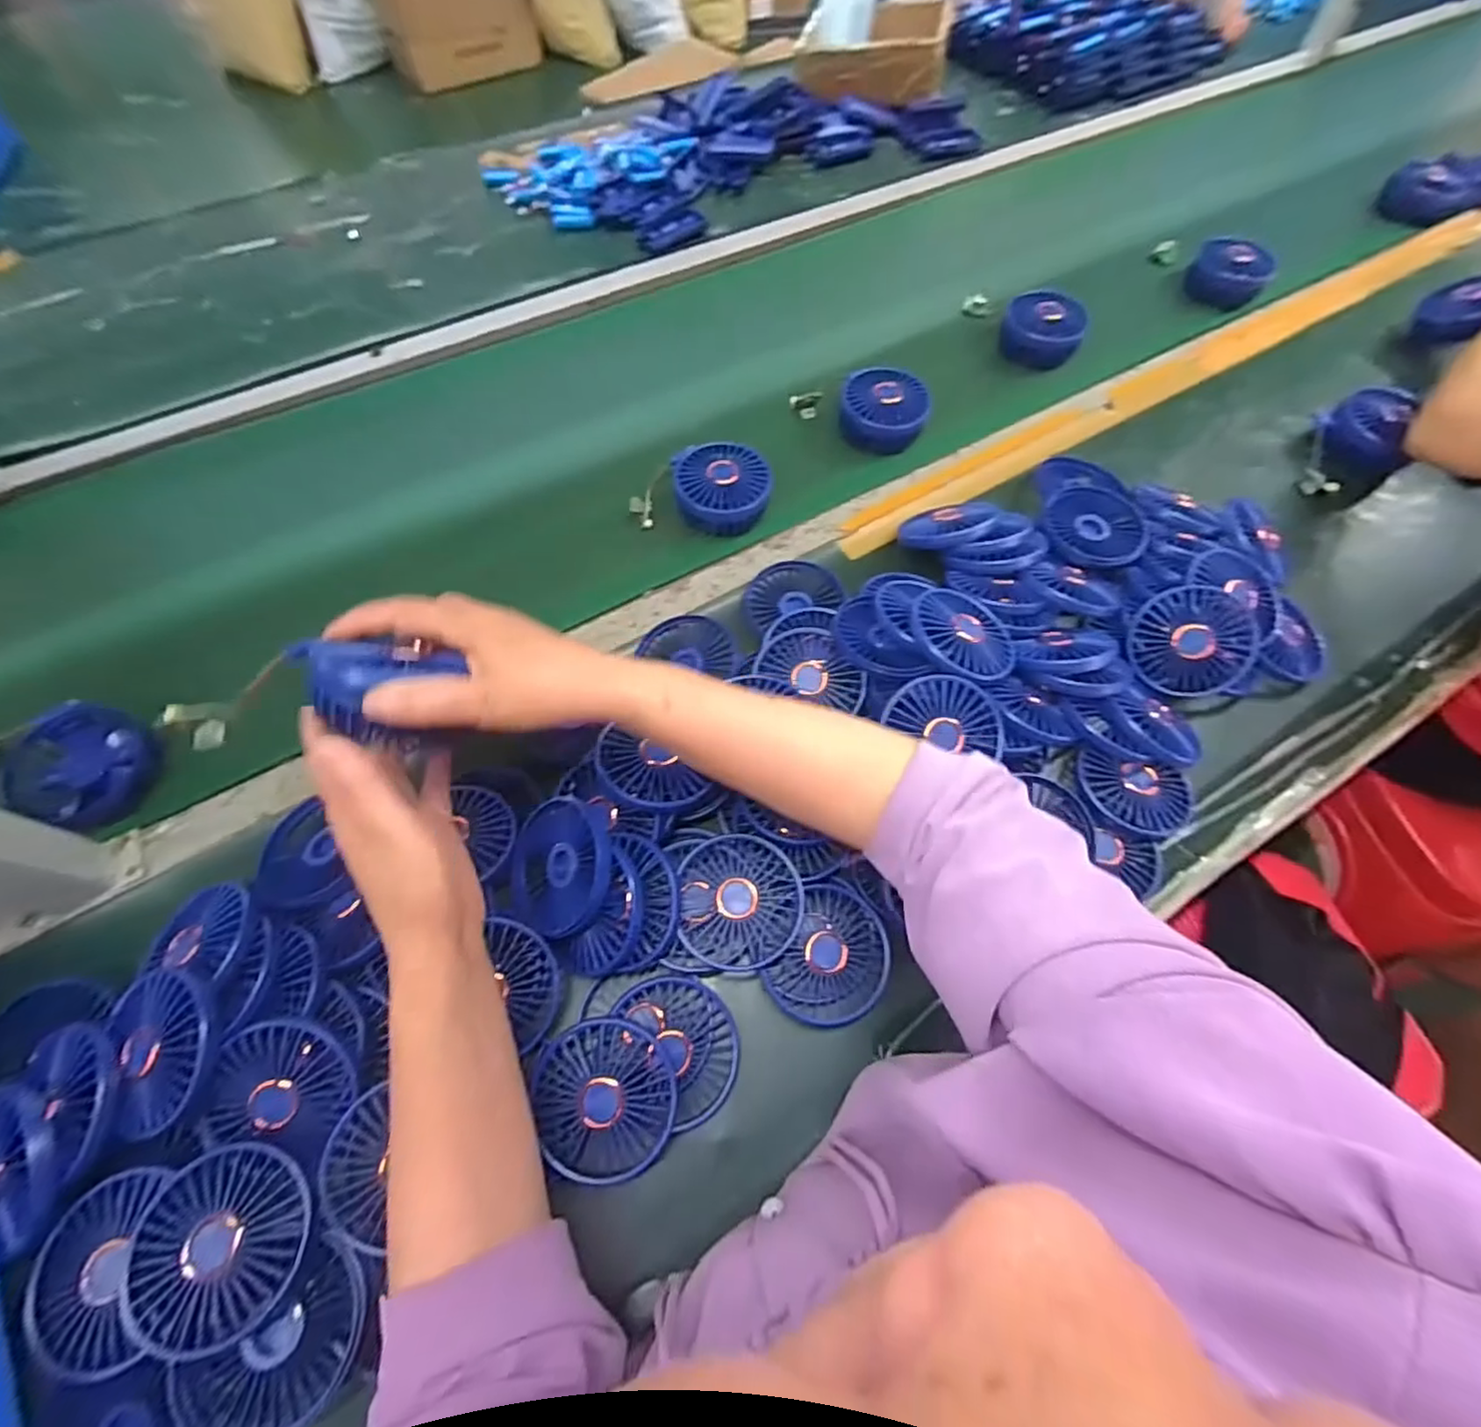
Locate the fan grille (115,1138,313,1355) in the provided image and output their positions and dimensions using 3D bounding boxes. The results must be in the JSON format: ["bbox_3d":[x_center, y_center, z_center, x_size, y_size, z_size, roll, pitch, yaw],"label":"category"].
[{"bbox_3d":[-0.276,0.280,0.354,0.085,0.016,0.085,2,67,-5],"label":"fan grille"}]

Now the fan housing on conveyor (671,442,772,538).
[{"bbox_3d":[-0.017,-0.215,0.635,0.087,0.036,0.090,0,62,0],"label":"fan housing on conveyor"}]

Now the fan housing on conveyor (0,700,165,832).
[{"bbox_3d":[-0.493,0.038,0.504,0.103,0.031,0.087,19,64,9],"label":"fan housing on conveyor"}]

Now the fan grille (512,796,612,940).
[{"bbox_3d":[-0.120,0.101,0.451,0.088,0.014,0.090,-14,70,34],"label":"fan grille"}]

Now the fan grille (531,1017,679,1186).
[{"bbox_3d":[-0.083,0.235,0.411,0.086,0.026,0.085,0,62,-1],"label":"fan grille"}]

